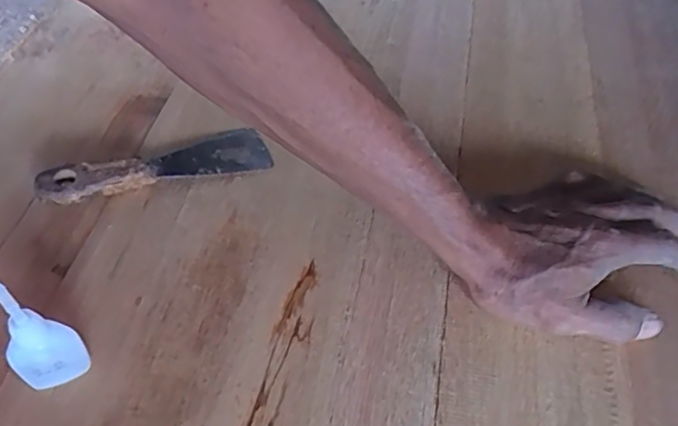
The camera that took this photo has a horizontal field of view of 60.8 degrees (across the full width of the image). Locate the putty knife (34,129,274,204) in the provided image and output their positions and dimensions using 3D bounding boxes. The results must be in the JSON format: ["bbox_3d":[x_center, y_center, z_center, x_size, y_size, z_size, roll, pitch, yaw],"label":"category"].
[{"bbox_3d":[-0.133,-0.038,0.428,0.161,0.025,0.040,-15,53,-14],"label":"putty knife"}]

